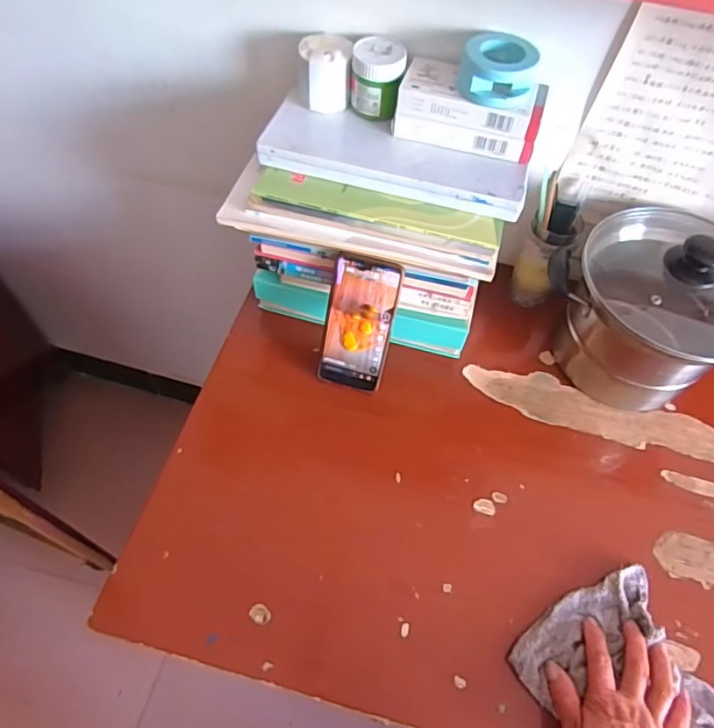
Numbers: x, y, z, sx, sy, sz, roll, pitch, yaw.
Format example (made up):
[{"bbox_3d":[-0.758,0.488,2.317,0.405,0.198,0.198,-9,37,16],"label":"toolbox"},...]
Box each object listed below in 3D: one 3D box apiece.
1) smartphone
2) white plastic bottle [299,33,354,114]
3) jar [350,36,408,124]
[{"bbox_3d":[0.002,-0.044,0.629,0.077,0.168,0.009,16,31,7],"label":"smartphone"},{"bbox_3d":[-0.035,-0.321,0.597,0.056,0.062,0.050,-1,59,-6],"label":"white plastic bottle"},{"bbox_3d":[0.022,-0.307,0.586,0.057,0.062,0.060,7,58,0],"label":"jar"}]

